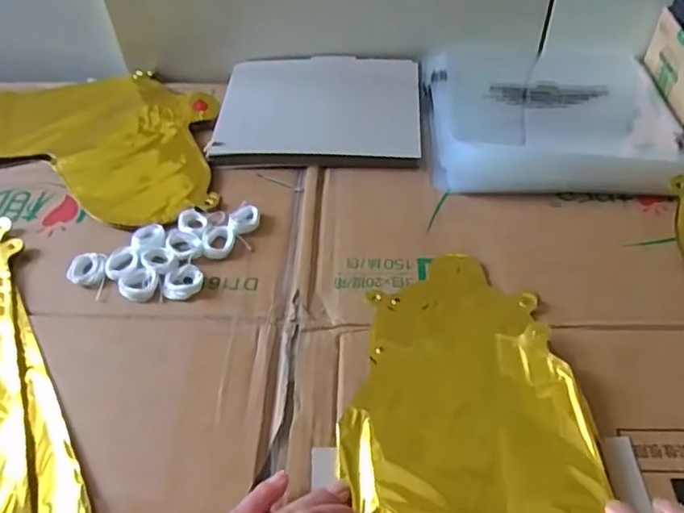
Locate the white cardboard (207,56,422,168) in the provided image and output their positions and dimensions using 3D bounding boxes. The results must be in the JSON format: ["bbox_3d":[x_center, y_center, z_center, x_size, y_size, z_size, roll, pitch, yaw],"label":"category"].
[{"bbox_3d":[-0.021,-0.148,0.591,0.194,0.018,0.165,1,47,3],"label":"white cardboard"}]

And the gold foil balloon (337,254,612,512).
[{"bbox_3d":[0.074,0.113,0.361,0.145,0.014,0.275,-3,49,1],"label":"gold foil balloon"}]

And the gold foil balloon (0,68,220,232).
[{"bbox_3d":[-0.312,-0.123,0.576,0.400,0.012,0.231,2,47,4],"label":"gold foil balloon"}]

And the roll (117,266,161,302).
[{"bbox_3d":[-0.152,0.021,0.444,0.029,0.009,0.027,-1,47,1],"label":"roll"}]

